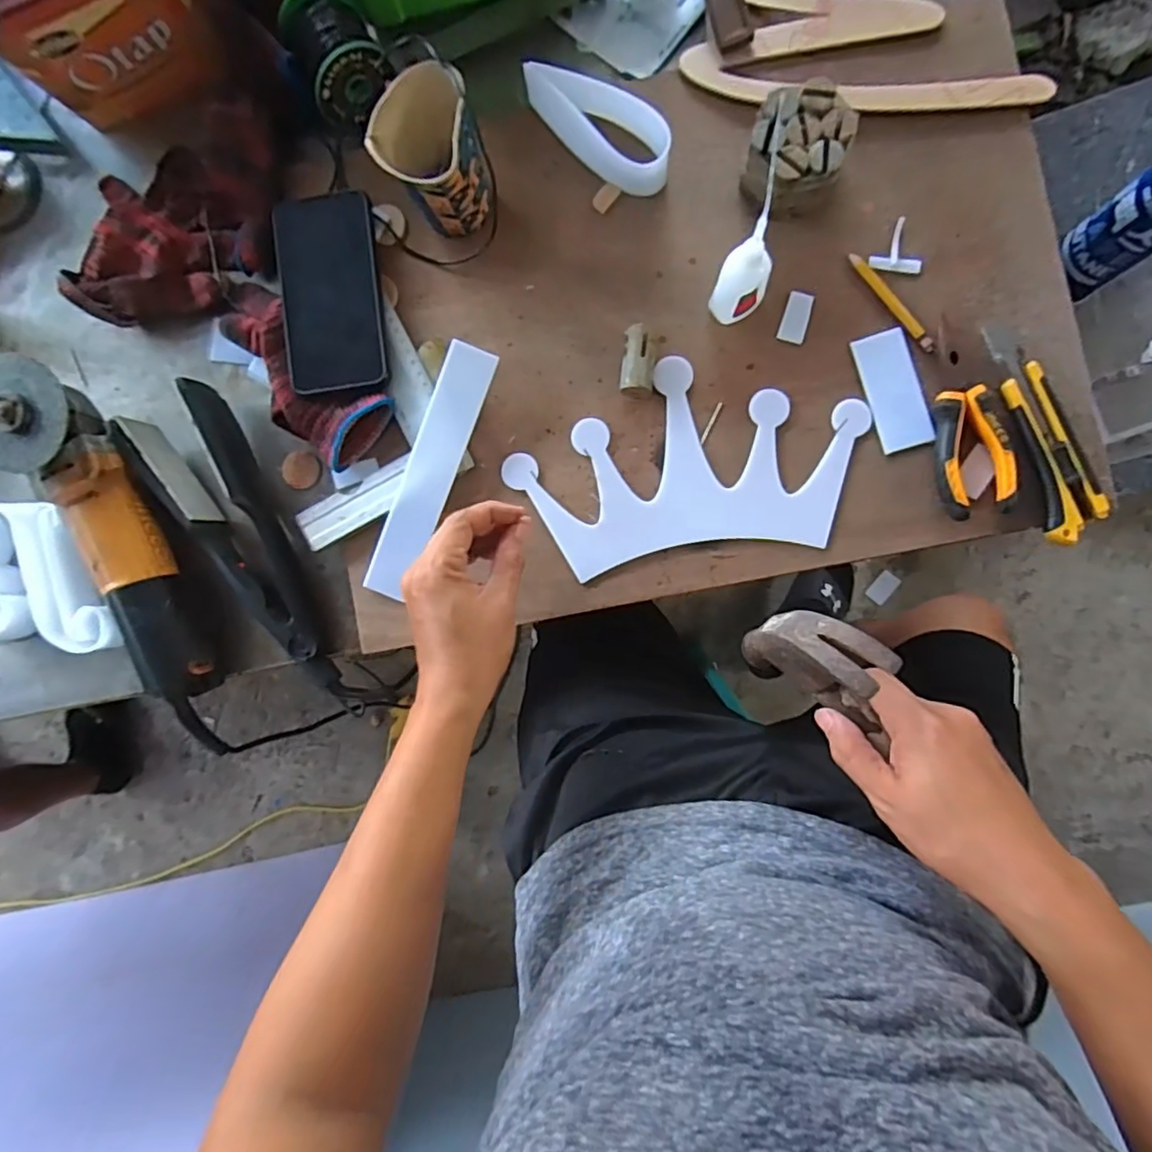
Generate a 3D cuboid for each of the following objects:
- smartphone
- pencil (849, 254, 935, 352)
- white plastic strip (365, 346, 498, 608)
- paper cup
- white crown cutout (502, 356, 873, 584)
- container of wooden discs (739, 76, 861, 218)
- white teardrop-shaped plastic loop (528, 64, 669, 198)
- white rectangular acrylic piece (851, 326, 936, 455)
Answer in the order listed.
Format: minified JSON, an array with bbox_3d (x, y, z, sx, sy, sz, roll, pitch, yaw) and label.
[{"bbox_3d":[-0.199,-0.228,0.501,0.080,0.009,0.157,-7,90,4],"label":"smartphone"},{"bbox_3d":[0.246,-0.213,0.480,0.009,0.006,0.096,-36,85,3],"label":"pencil"},{"bbox_3d":[-0.118,-0.081,0.499,0.042,0.007,0.209,22,98,0],"label":"white plastic strip"},{"bbox_3d":[-0.104,-0.310,0.473,0.072,0.096,0.078,0,88,5],"label":"paper cup"},{"bbox_3d":[0.087,-0.089,0.494,0.274,0.005,0.152,-8,87,5],"label":"white crown cutout"},{"bbox_3d":[0.166,-0.317,0.470,0.071,0.053,0.076,10,89,6],"label":"container of wooden discs"},{"bbox_3d":[0.013,-0.351,0.490,0.131,0.055,0.045,26,90,6],"label":"white teardrop-shaped plastic loop"},{"bbox_3d":[0.248,-0.145,0.484,0.040,0.004,0.094,-14,84,12],"label":"white rectangular acrylic piece"}]

